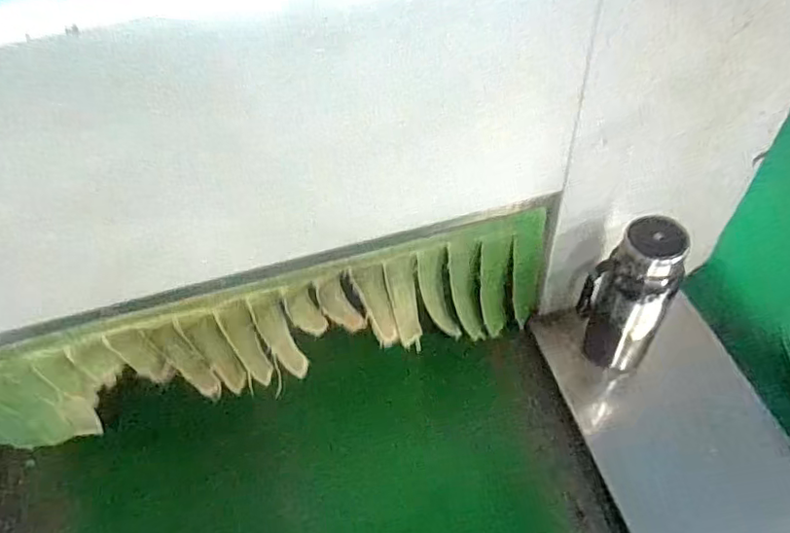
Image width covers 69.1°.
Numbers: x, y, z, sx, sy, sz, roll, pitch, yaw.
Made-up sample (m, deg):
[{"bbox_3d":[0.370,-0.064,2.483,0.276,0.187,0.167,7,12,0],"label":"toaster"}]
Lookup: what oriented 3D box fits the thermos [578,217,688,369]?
[{"bbox_3d":[0.289,0.046,0.716,0.090,0.242,0.086,36,63,28],"label":"thermos"}]

